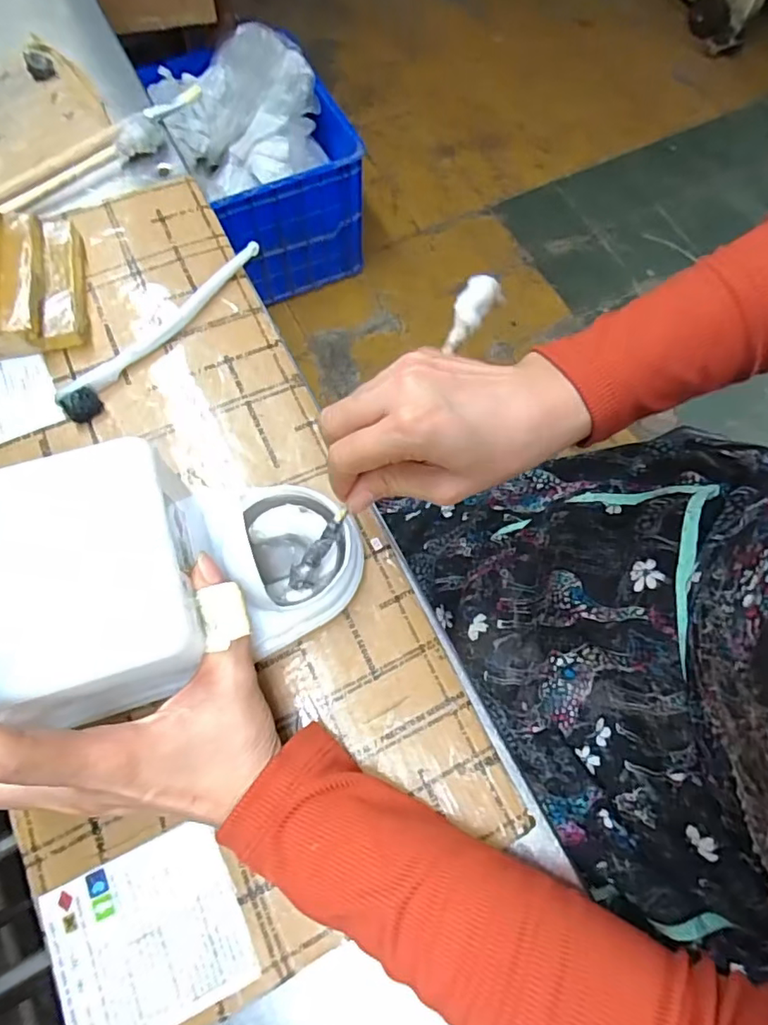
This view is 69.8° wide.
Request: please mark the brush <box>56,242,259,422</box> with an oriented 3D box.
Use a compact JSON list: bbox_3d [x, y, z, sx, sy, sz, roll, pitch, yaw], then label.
[{"bbox_3d":[-0.146,-0.126,0.365,0.021,0.013,0.171,35,73,9],"label":"brush"}]

